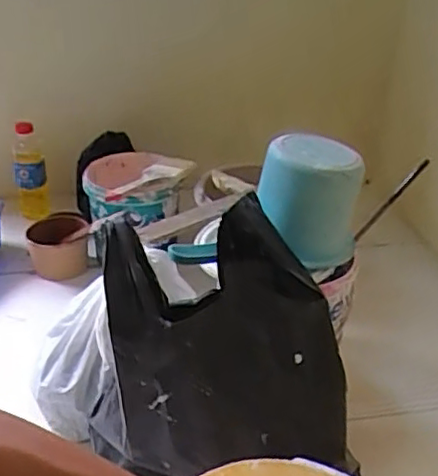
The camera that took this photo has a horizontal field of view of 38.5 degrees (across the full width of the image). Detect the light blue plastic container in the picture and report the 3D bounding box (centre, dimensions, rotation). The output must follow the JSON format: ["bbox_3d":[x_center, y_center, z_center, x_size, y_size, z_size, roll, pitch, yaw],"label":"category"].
[{"bbox_3d":[0.108,-0.043,0.755,0.120,0.124,0.106,8,32,8],"label":"light blue plastic container"}]

